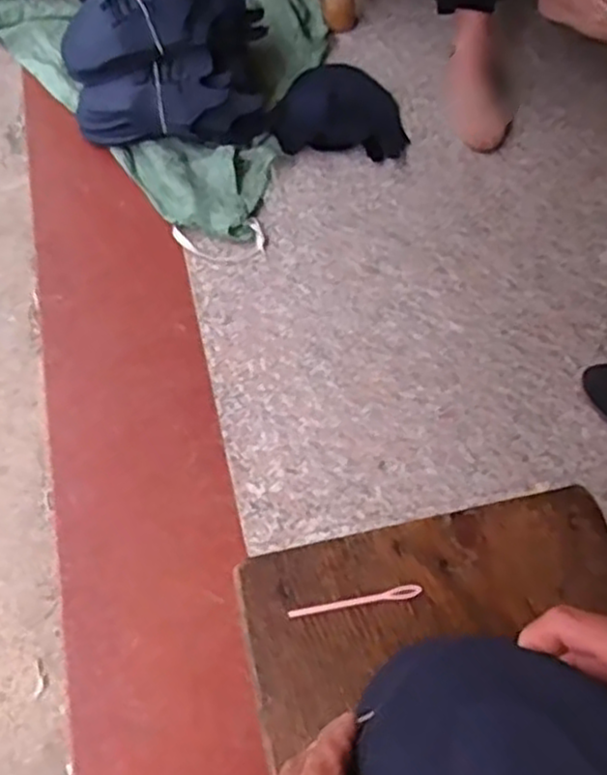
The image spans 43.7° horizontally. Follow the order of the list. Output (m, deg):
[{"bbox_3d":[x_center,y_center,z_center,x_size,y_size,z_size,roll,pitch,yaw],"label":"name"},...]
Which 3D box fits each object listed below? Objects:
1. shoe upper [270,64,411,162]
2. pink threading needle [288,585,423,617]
[{"bbox_3d":[0.067,-0.481,1.295,0.219,0.025,0.229,7,60,4],"label":"shoe upper"},{"bbox_3d":[0.031,0.127,0.444,0.079,0.004,0.008,-11,61,-6],"label":"pink threading needle"}]

